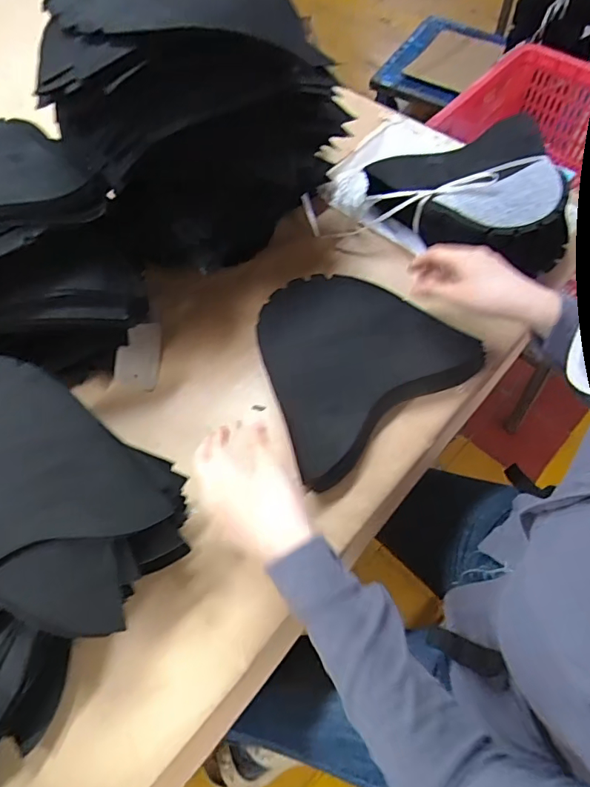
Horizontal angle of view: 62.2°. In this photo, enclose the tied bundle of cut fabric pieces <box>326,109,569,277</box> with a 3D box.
[{"bbox_3d":[0.205,-0.278,0.678,0.304,0.092,0.262,2,63,5],"label":"tied bundle of cut fabric pieces"}]

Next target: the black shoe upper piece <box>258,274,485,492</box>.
[{"bbox_3d":[0.057,-0.046,0.588,0.241,0.020,0.215,-38,74,-7],"label":"black shoe upper piece"}]

